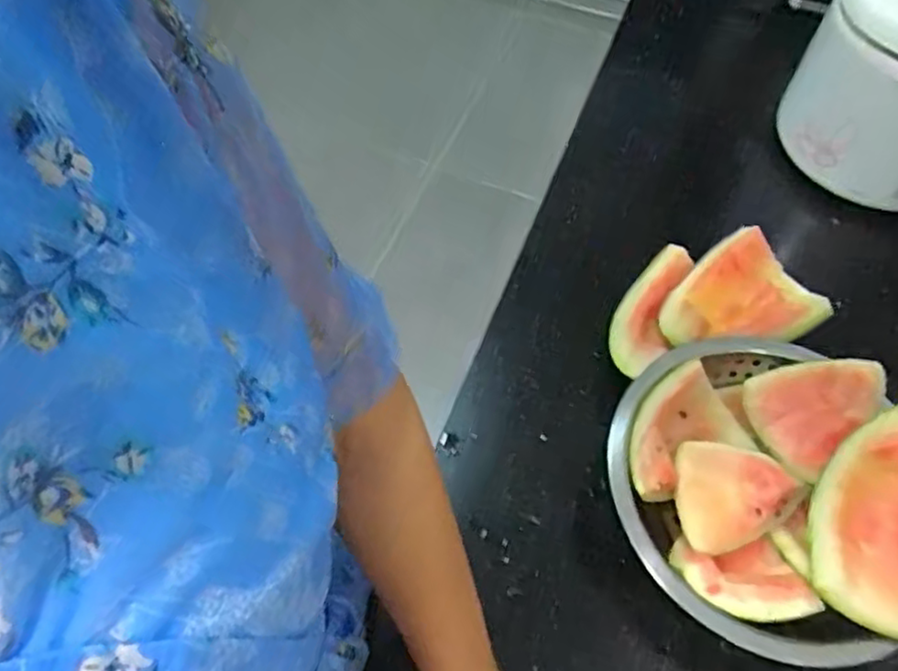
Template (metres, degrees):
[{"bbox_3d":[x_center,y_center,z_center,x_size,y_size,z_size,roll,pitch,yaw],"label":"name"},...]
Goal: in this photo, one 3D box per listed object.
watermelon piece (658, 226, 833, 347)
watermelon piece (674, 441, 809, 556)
[{"bbox_3d":[0.274,-0.050,0.654,0.142,0.026,0.122,-2,57,-2],"label":"watermelon piece"},{"bbox_3d":[0.233,0.138,0.572,0.094,0.030,0.087,-1,87,13],"label":"watermelon piece"}]

